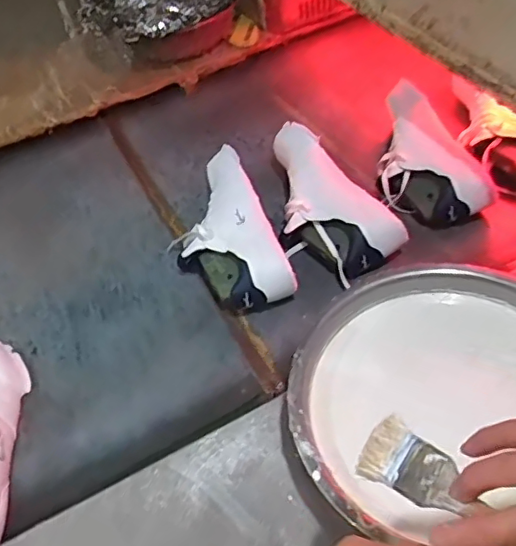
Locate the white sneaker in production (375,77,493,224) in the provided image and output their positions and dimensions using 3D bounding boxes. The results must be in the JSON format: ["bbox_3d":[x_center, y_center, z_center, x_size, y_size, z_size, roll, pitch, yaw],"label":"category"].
[{"bbox_3d":[0.249,-0.177,0.914,0.108,0.110,0.249,-26,53,-13],"label":"white sneaker in production"}]

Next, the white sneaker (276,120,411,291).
[{"bbox_3d":[0.089,-0.123,0.885,0.138,0.117,0.288,-24,52,-12],"label":"white sneaker"}]

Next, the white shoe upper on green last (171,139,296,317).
[{"bbox_3d":[-0.054,-0.068,0.860,0.139,0.122,0.281,-24,52,-12],"label":"white shoe upper on green last"}]

